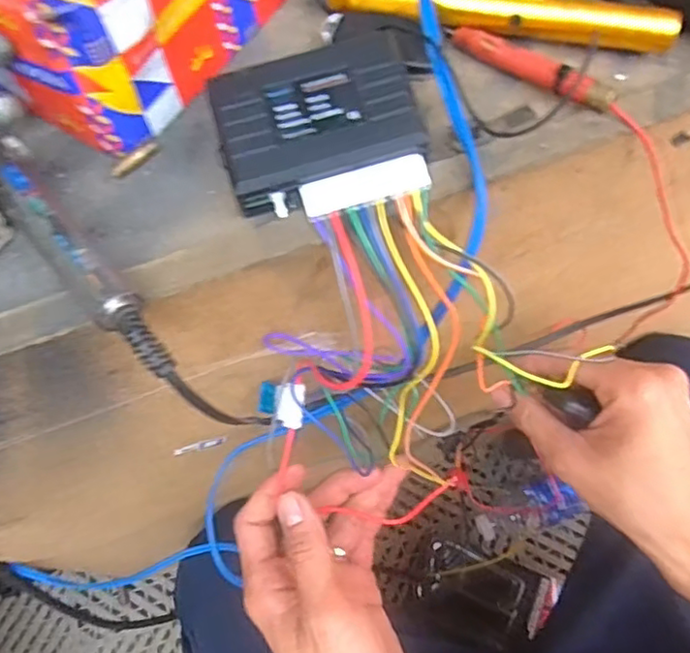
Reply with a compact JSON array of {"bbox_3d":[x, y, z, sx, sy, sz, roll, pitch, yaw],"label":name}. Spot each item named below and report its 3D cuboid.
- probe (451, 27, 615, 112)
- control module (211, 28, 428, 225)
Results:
[{"bbox_3d":[0.085,-0.120,0.289,0.081,0.014,0.009,38,74,17],"label":"probe"},{"bbox_3d":[-0.010,-0.084,0.268,0.084,0.025,0.068,-12,67,-2],"label":"control module"}]

